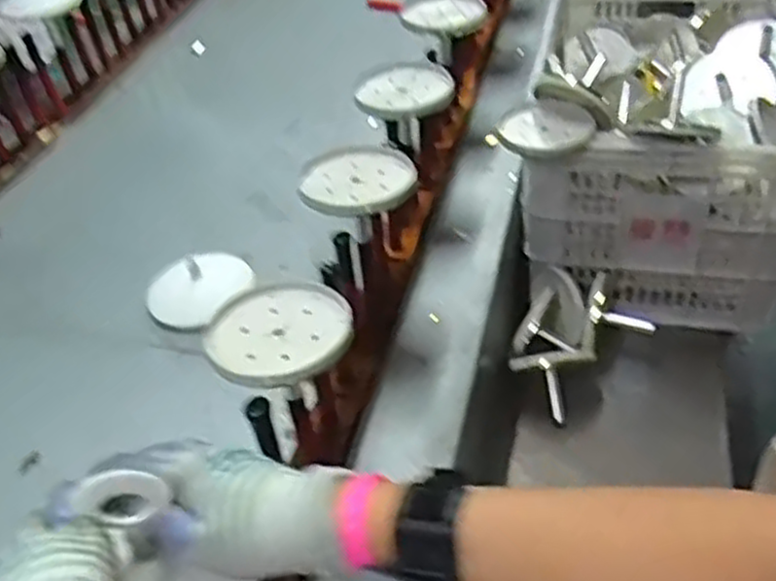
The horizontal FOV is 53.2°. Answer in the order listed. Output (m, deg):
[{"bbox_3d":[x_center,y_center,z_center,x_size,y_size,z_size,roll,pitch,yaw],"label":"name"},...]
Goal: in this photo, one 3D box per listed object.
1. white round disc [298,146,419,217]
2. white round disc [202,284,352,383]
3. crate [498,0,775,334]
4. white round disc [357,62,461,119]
[{"bbox_3d":[-0.029,-0.111,0.752,0.112,0.015,0.125,-4,41,4],"label":"white round disc"},{"bbox_3d":[-0.085,0.031,0.605,0.111,0.008,0.106,-4,41,4],"label":"white round disc"},{"bbox_3d":[0.387,-0.237,1.134,0.369,0.318,0.502,5,43,14],"label":"crate"},{"bbox_3d":[0.020,-0.233,0.896,0.111,0.018,0.111,-4,41,4],"label":"white round disc"}]

